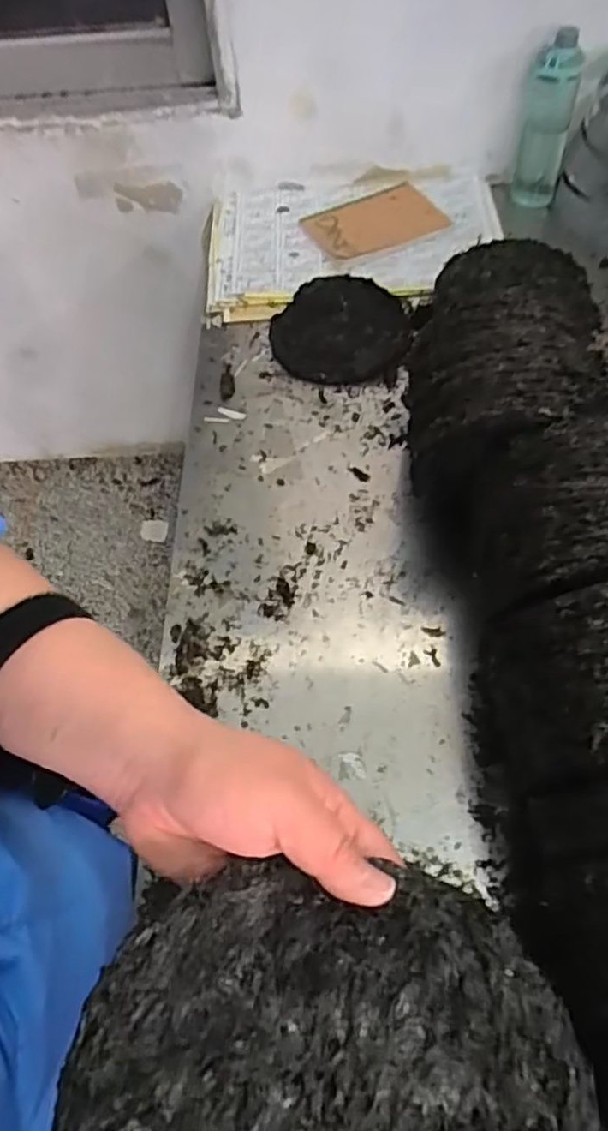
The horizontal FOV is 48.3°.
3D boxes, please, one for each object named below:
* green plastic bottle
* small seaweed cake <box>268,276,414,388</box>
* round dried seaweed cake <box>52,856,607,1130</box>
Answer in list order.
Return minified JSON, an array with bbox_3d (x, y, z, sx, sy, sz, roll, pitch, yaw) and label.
[{"bbox_3d":[0.386,-0.697,1.083,0.072,0.233,0.072,15,60,12],"label":"green plastic bottle"},{"bbox_3d":[0.052,-0.336,0.966,0.192,0.032,0.193,-1,58,2],"label":"small seaweed cake"},{"bbox_3d":[0.012,0.207,0.241,0.190,0.015,0.176,5,60,-8],"label":"round dried seaweed cake"}]

